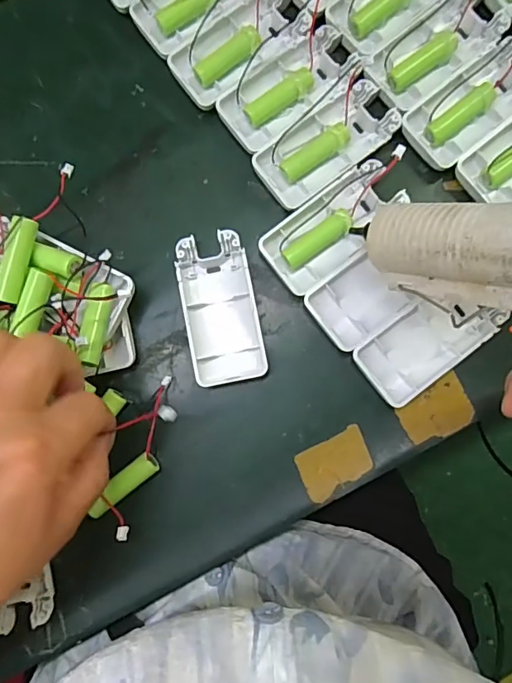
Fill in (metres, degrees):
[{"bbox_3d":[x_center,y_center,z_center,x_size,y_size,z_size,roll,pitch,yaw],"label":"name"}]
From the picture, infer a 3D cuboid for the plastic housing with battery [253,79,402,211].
[{"bbox_3d":[0.046,-0.127,0.326,0.092,0.012,0.043,-37,83,0],"label":"plastic housing with battery"}]

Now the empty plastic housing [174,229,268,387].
[{"bbox_3d":[-0.022,-0.020,0.322,0.045,0.015,0.093,-11,84,3],"label":"empty plastic housing"}]

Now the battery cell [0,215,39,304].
[{"bbox_3d":[-0.139,-0.047,0.286,0.012,0.010,0.048,14,84,3],"label":"battery cell"}]

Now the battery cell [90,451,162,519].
[{"bbox_3d":[-0.083,0.089,0.316,0.049,0.016,0.014,-39,83,0],"label":"battery cell"}]

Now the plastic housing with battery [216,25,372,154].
[{"bbox_3d":[0.023,-0.166,0.330,0.095,0.014,0.048,-38,83,0],"label":"plastic housing with battery"}]

